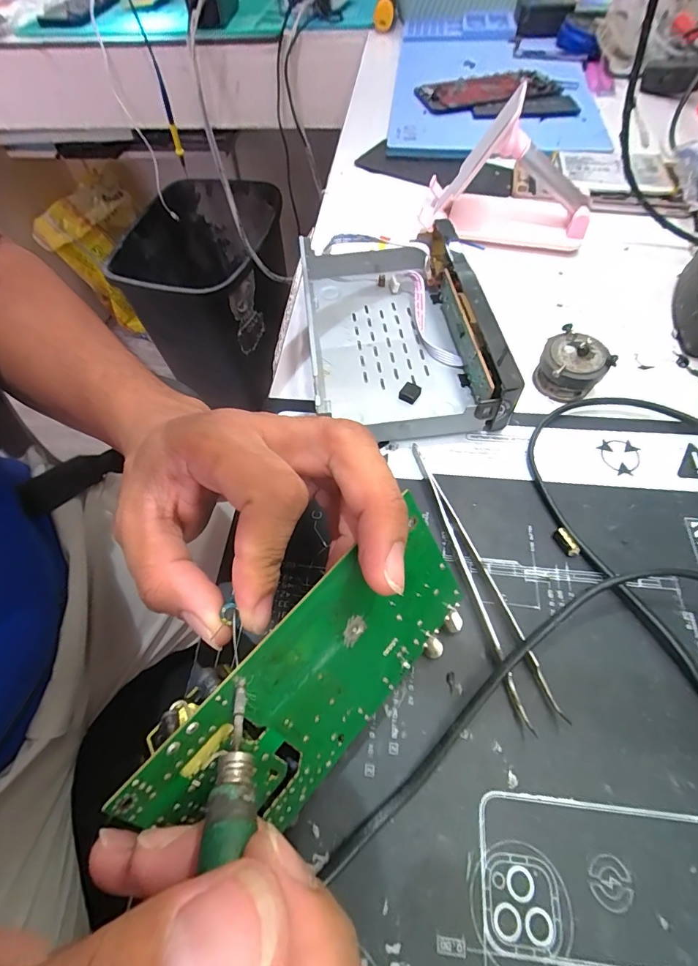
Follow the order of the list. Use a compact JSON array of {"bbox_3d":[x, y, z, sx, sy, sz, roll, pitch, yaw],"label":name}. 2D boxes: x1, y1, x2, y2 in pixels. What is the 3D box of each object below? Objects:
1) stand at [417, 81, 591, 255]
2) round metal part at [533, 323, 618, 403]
[{"bbox_3d":[0.126,-0.242,0.337,0.128,0.086,0.073,7,60,7],"label":"stand"},{"bbox_3d":[0.138,-0.072,0.262,0.038,0.022,0.035,-1,59,2],"label":"round metal part"}]

